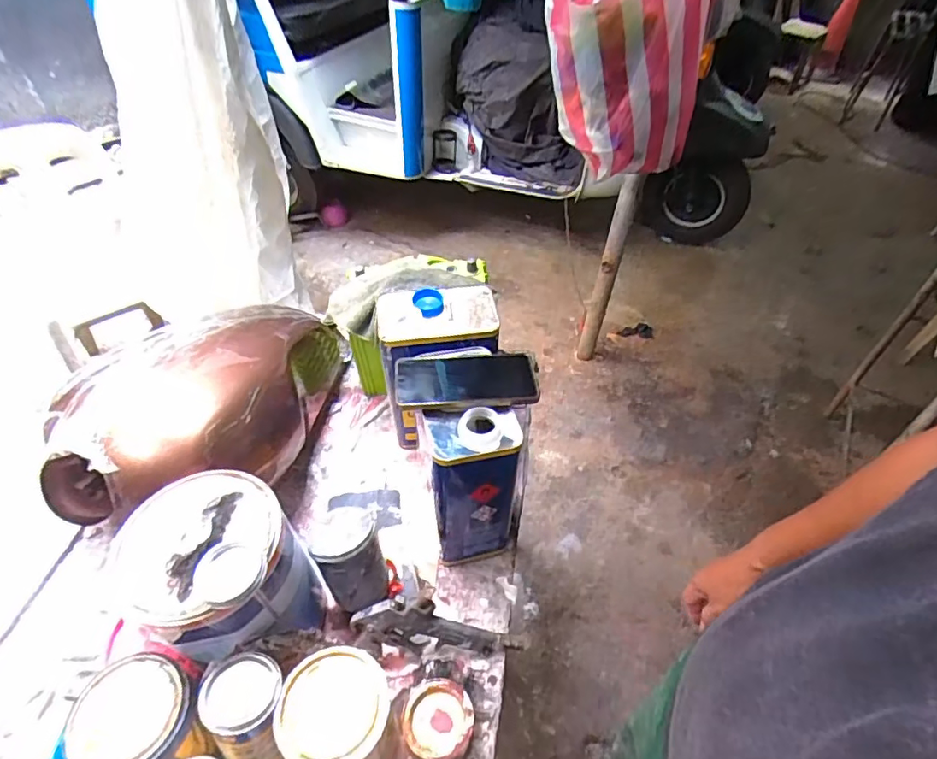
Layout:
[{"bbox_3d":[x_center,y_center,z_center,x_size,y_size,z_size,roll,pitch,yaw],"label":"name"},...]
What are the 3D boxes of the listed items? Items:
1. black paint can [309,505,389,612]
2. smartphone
[{"bbox_3d":[-0.145,0.220,0.661,0.085,0.119,0.086,-9,30,-1],"label":"black paint can"},{"bbox_3d":[-0.003,-0.004,0.646,0.165,0.013,0.086,1,46,-5],"label":"smartphone"}]

